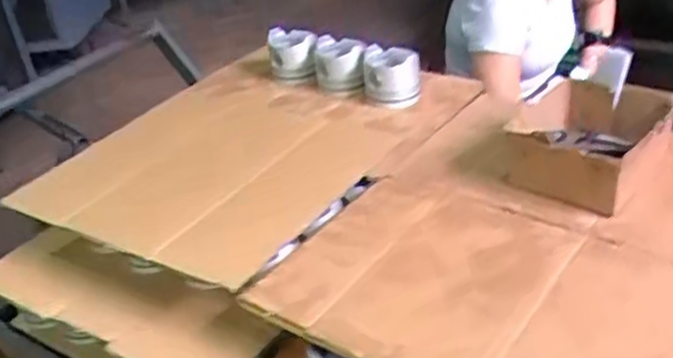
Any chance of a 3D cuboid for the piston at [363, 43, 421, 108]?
[{"bbox_3d":[0.095,-0.170,1.197,0.094,0.093,0.101,-6,32,2],"label":"piston"}]

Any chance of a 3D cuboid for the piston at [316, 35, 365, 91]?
[{"bbox_3d":[0.006,-0.206,1.263,0.085,0.098,0.085,-7,32,1],"label":"piston"}]

